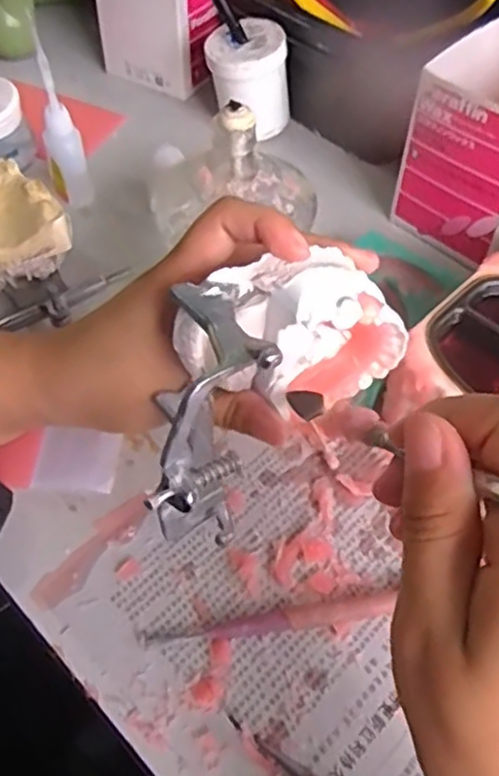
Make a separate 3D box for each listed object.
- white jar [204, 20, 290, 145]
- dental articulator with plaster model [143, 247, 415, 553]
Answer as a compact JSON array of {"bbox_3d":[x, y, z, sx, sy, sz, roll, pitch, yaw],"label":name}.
[{"bbox_3d":[-0.002,-0.217,0.501,0.057,0.071,0.049,-4,52,-3],"label":"white jar"},{"bbox_3d":[0.001,-0.010,0.259,0.056,0.082,0.128,36,60,25],"label":"dental articulator with plaster model"}]

